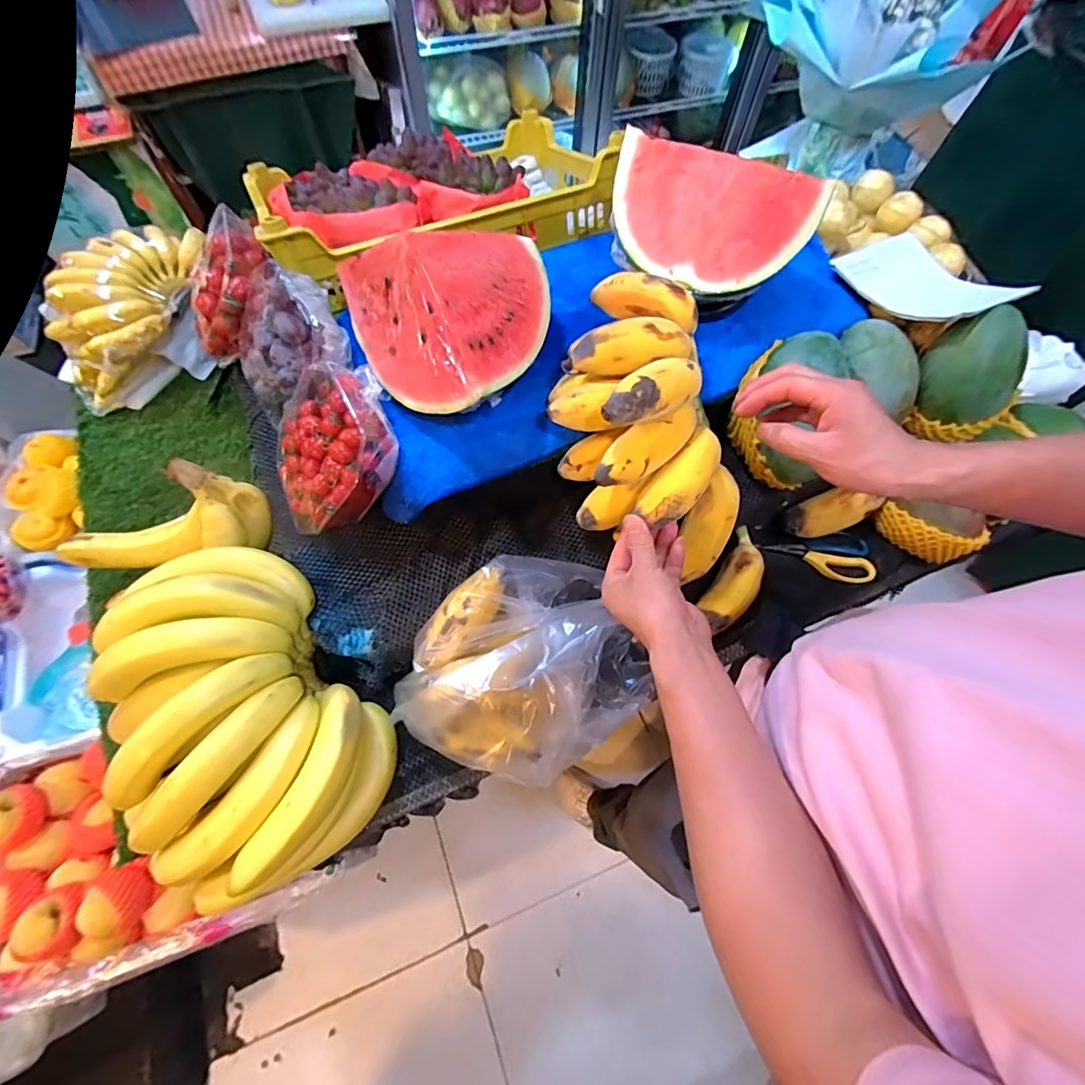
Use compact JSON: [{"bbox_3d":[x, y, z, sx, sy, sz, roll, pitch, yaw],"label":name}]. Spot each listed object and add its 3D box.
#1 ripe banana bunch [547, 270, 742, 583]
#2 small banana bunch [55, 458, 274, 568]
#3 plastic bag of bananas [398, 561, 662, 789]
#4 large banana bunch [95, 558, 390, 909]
[{"bbox_3d":[0.099,-0.117,0.483,0.164,0.168,0.271,-18,68,-9],"label":"ripe banana bunch"},{"bbox_3d":[-0.393,-0.014,0.500,0.196,0.099,0.082,-18,68,3],"label":"small banana bunch"},{"bbox_3d":[-0.020,0.118,0.464,0.227,0.101,0.185,-31,71,-14],"label":"plastic bag of bananas"},{"bbox_3d":[-0.266,0.149,0.426,0.183,0.109,0.254,-34,72,-15],"label":"large banana bunch"}]

